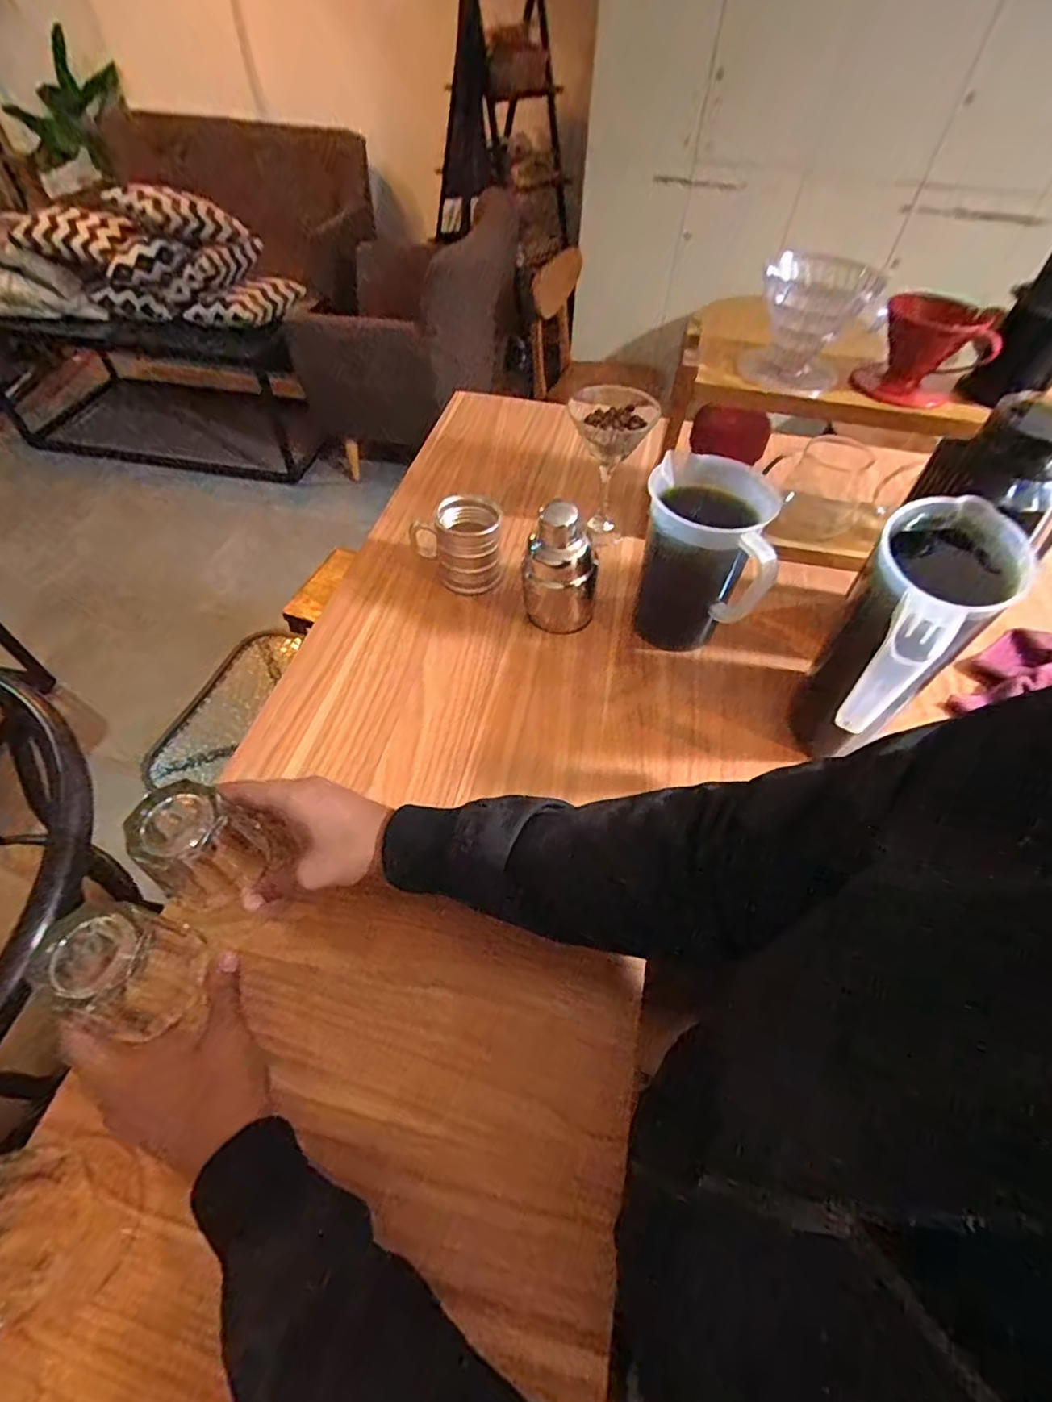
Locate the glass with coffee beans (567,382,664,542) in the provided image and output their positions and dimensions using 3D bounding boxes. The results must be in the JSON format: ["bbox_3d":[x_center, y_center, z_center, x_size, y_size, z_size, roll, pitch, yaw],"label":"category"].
[{"bbox_3d":[0.103,-0.284,0.707,0.091,0.160,0.106,22,58,13],"label":"glass with coffee beans"}]

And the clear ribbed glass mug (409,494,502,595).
[{"bbox_3d":[-0.077,-0.182,0.678,0.095,0.083,0.093,1,56,0],"label":"clear ribbed glass mug"}]

